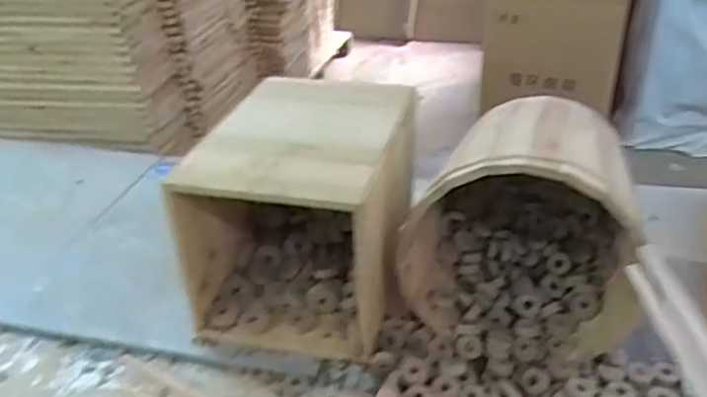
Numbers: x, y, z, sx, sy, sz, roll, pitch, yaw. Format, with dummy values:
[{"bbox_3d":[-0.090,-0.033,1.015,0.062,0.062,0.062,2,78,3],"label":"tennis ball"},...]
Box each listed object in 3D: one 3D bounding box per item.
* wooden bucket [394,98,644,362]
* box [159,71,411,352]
[{"bbox_3d":[0.188,0.021,0.661,0.220,0.215,0.220,10,33,20],"label":"wooden bucket"},{"bbox_3d":[-0.051,0.014,0.699,0.209,0.207,0.253,3,33,12],"label":"box"}]

